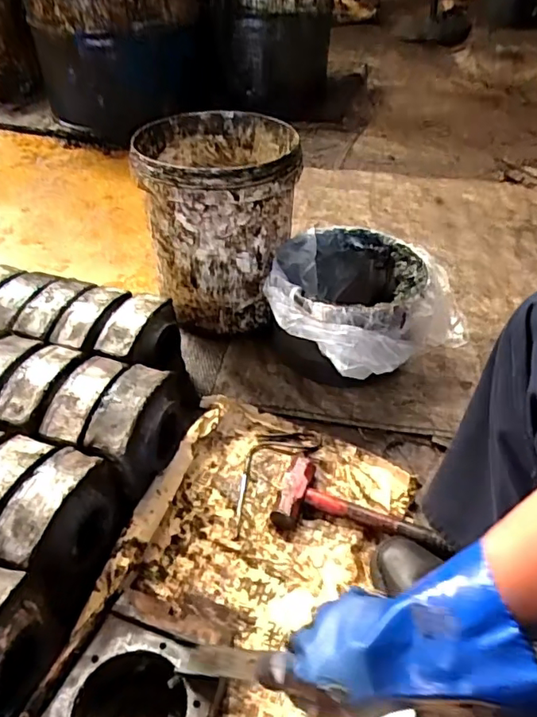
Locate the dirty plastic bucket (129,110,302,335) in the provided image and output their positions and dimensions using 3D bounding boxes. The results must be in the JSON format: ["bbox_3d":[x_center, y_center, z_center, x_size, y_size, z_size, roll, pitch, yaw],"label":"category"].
[{"bbox_3d":[-0.096,-0.274,1.069,0.277,0.324,0.278,-4,44,-5],"label":"dirty plastic bucket"}]

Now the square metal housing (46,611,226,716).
[{"bbox_3d":[-0.142,0.386,0.598,0.161,0.083,0.159,14,45,13],"label":"square metal housing"}]

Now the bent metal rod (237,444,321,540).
[{"bbox_3d":[-0.010,0.188,0.870,0.084,0.011,0.207,31,51,28],"label":"bent metal rod"}]

